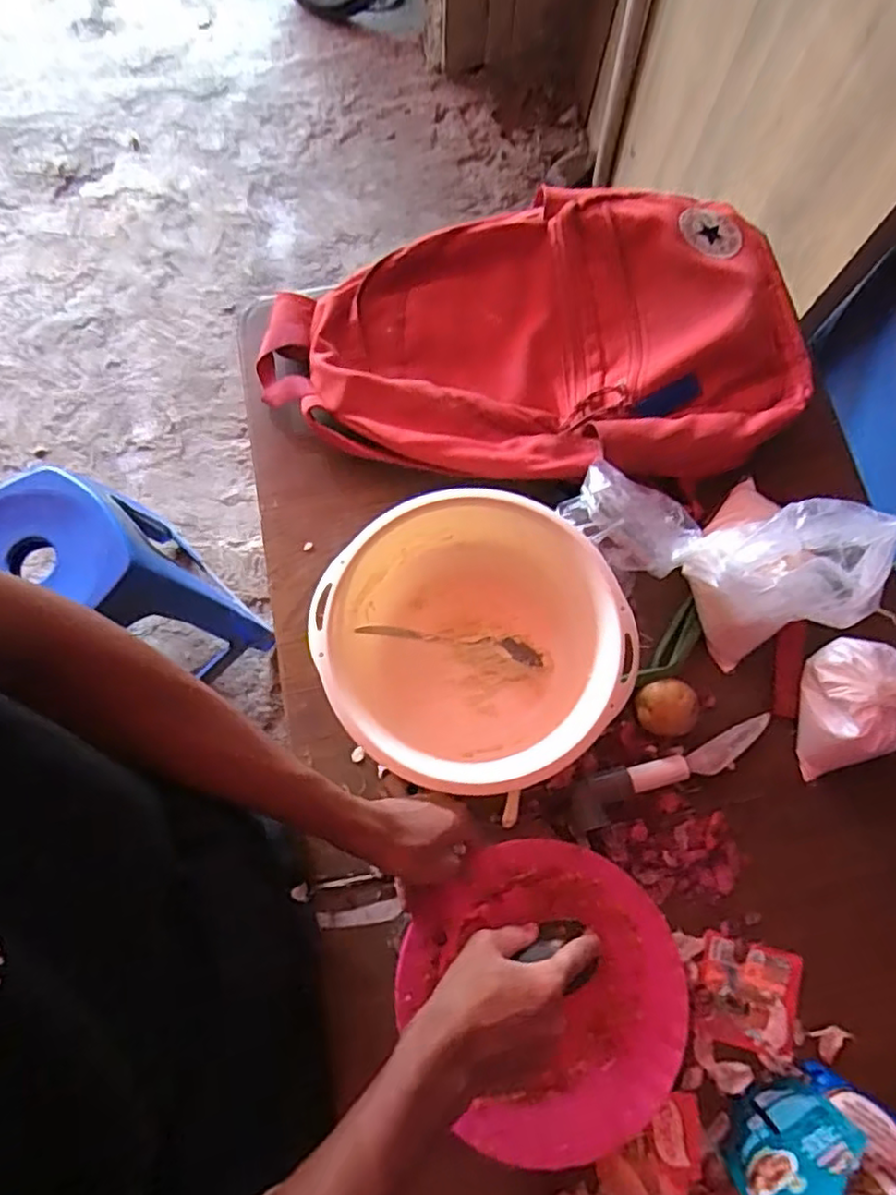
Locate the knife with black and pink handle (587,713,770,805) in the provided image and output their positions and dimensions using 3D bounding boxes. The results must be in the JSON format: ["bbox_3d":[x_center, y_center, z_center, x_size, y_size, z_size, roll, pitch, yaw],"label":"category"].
[{"bbox_3d":[0.205,0.144,0.582,0.173,0.014,0.030,-18,76,-5],"label":"knife with black and pink handle"}]

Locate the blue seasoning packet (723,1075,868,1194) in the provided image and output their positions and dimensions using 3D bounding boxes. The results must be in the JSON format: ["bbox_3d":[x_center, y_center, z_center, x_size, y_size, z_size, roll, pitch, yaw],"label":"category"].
[{"bbox_3d":[0.240,0.390,0.473,0.090,0.107,0.019,-36,78,-10],"label":"blue seasoning packet"}]

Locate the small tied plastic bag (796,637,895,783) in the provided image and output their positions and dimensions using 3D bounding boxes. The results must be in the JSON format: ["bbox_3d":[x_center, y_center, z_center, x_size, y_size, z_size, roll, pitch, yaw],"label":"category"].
[{"bbox_3d":[0.344,0.085,0.551,0.087,0.153,0.102,-21,76,-6],"label":"small tied plastic bag"}]

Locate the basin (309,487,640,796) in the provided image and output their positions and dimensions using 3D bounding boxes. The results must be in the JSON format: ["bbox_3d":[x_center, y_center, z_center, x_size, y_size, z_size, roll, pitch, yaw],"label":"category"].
[{"bbox_3d":[0.020,0.041,0.585,0.241,0.102,0.236,0,75,-1],"label":"basin"}]

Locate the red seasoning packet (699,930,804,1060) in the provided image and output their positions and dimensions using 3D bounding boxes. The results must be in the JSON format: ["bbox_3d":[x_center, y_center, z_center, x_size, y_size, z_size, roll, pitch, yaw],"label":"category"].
[{"bbox_3d":[0.247,0.327,0.550,0.078,0.007,0.076,13,75,3],"label":"red seasoning packet"}]

